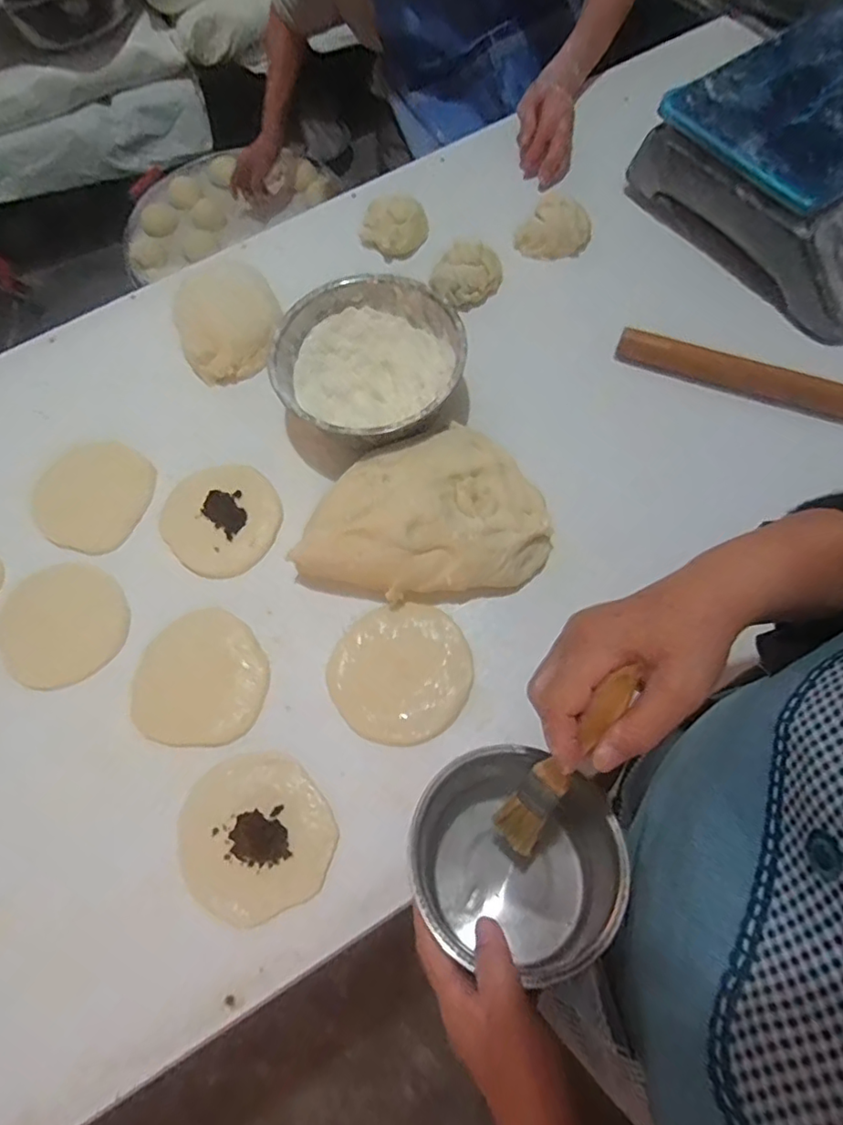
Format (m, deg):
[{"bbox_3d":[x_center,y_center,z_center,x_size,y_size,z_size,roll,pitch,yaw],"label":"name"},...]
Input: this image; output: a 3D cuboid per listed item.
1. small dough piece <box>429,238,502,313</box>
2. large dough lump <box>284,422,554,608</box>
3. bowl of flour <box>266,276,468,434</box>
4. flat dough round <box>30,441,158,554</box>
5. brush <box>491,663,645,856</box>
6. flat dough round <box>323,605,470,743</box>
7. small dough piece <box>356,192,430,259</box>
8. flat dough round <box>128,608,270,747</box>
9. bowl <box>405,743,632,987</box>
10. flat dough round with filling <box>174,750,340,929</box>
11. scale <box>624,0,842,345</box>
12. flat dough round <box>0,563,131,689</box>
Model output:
[{"bbox_3d":[0.055,-0.358,0.708,0.093,0.045,0.070,-36,71,-11],"label":"small dough piece"},{"bbox_3d":[-0.004,-0.048,0.575,0.254,0.075,0.176,-13,68,-2],"label":"large dough lump"},{"bbox_3d":[-0.055,-0.208,0.633,0.195,0.085,0.194,-1,68,3],"label":"bowl of flour"},{"bbox_3d":[-0.361,-0.075,0.635,0.113,0.012,0.127,14,69,9],"label":"flat dough round"},{"bbox_3d":[0.082,0.120,0.335,0.027,0.168,0.009,31,37,14],"label":"brush"},{"bbox_3d":[-0.019,0.102,0.543,0.126,0.008,0.131,-1,68,3],"label":"flat dough round"},{"bbox_3d":[-0.036,-0.445,0.752,0.081,0.041,0.079,-1,68,3],"label":"small dough piece"},{"bbox_3d":[-0.214,0.110,0.555,0.129,0.007,0.127,-1,68,3],"label":"flat dough round"},{"bbox_3d":[0.071,0.200,0.393,0.148,0.081,0.148,-2,58,3],"label":"bowl"},{"bbox_3d":[-0.146,0.236,0.497,0.127,0.012,0.132,-1,68,3],"label":"flat dough round with filling"},{"bbox_3d":[0.500,-0.467,0.680,0.334,0.111,0.345,-30,70,-9],"label":"scale"},{"bbox_3d":[-0.369,0.063,0.585,0.125,0.005,0.127,-1,68,3],"label":"flat dough round"}]

